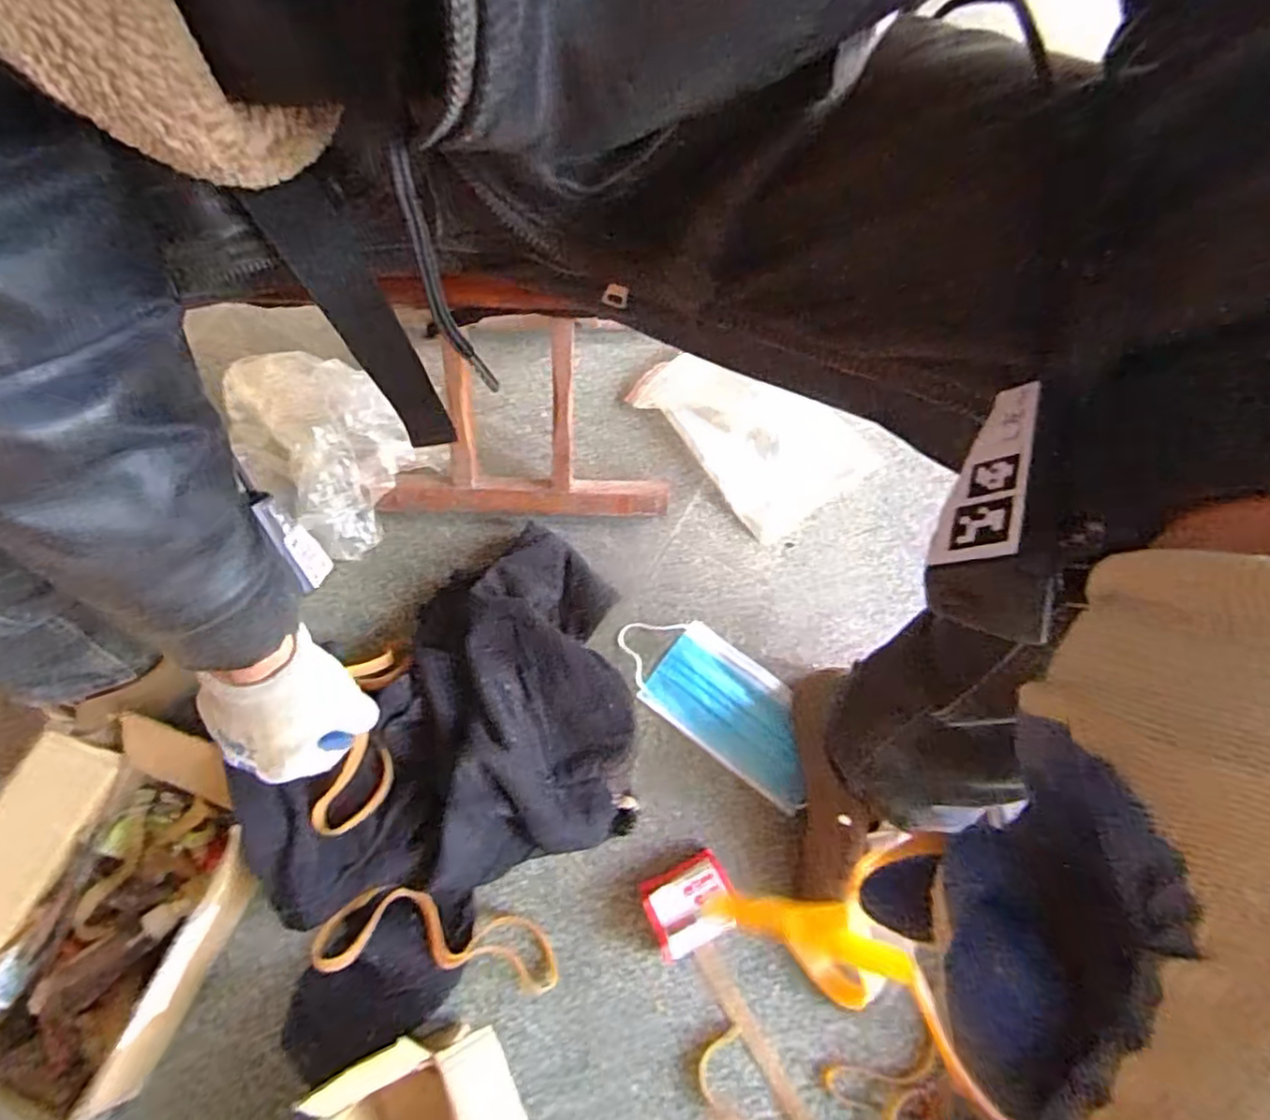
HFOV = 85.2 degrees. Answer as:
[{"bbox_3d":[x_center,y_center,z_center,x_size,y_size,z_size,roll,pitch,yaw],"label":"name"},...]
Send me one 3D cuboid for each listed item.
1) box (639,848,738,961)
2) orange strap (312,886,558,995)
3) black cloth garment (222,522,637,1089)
[{"bbox_3d":[0.043,0.269,0.548,0.066,0.022,0.061,-28,45,-7],"label":"box"},{"bbox_3d":[-0.144,0.289,0.526,0.181,0.033,0.055,23,68,-20],"label":"orange strap"},{"bbox_3d":[-0.145,0.171,0.546,0.228,0.111,0.403,41,73,12],"label":"black cloth garment"}]

